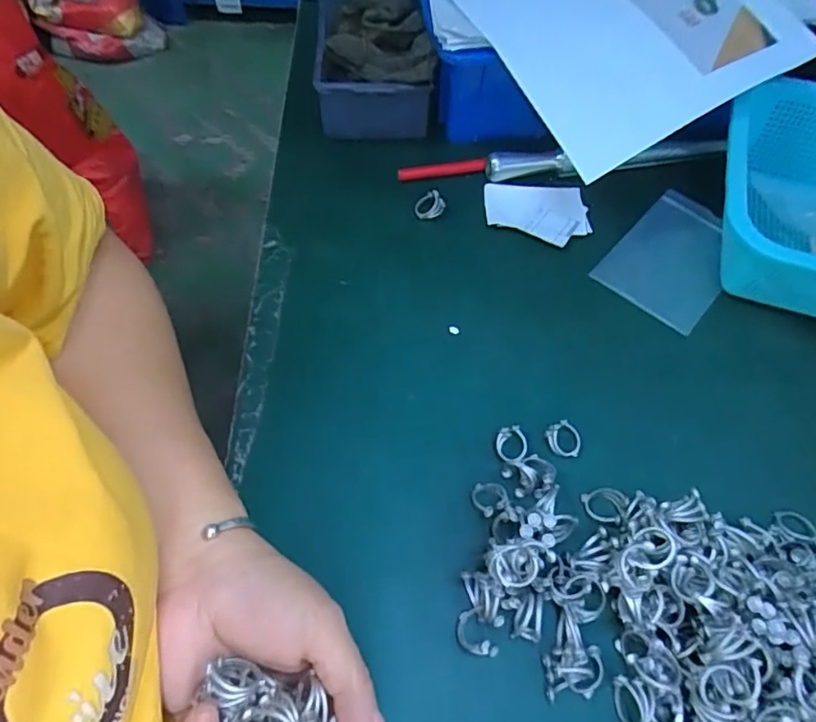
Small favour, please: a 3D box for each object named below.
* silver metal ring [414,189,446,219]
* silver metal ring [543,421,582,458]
[{"bbox_3d":[0.017,-0.123,0.444,0.024,0.015,0.018,2,58,2],"label":"silver metal ring"},{"bbox_3d":[0.095,0.047,0.344,0.022,0.004,0.022,2,80,-13],"label":"silver metal ring"}]

